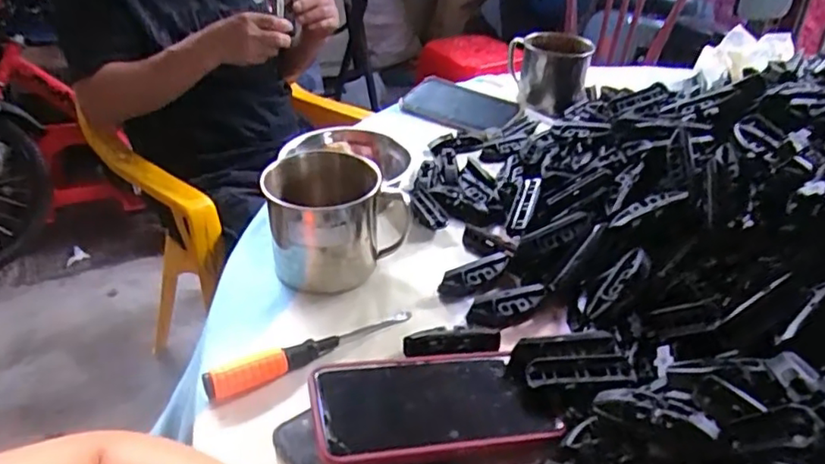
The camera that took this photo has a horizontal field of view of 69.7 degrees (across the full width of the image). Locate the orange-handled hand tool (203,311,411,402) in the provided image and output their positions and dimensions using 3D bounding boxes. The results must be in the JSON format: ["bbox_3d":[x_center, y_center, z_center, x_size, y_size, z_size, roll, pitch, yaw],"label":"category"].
[{"bbox_3d":[-0.074,0.083,0.441,0.160,0.022,0.021,-21,43,-28],"label":"orange-handled hand tool"}]

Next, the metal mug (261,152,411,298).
[{"bbox_3d":[-0.070,-0.014,0.513,0.112,0.090,0.092,-24,44,-31],"label":"metal mug"}]

